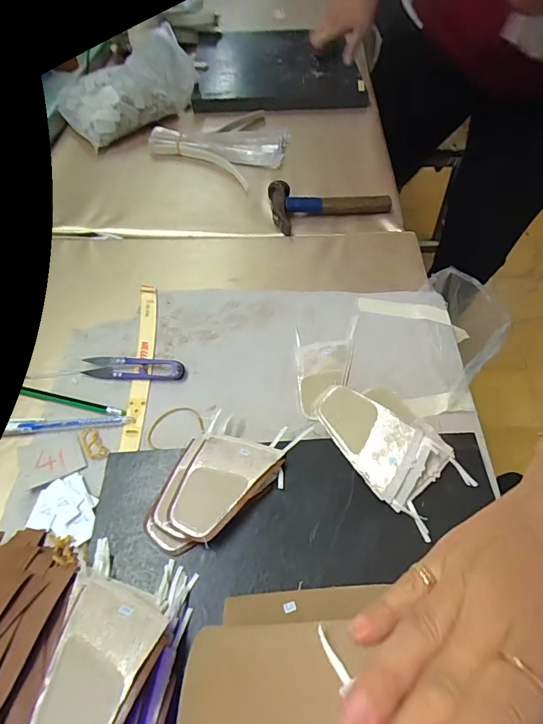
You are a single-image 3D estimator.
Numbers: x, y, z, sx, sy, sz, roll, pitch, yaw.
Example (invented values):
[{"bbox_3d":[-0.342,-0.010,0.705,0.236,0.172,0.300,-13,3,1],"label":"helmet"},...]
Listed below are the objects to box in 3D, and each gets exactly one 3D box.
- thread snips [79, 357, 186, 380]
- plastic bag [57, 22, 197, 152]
[{"bbox_3d":[-0.135,0.005,0.422,0.098,0.011,0.023,0,54,0],"label":"thread snips"},{"bbox_3d":[-0.214,-0.429,0.682,0.068,0.108,0.220,32,59,23],"label":"plastic bag"}]

